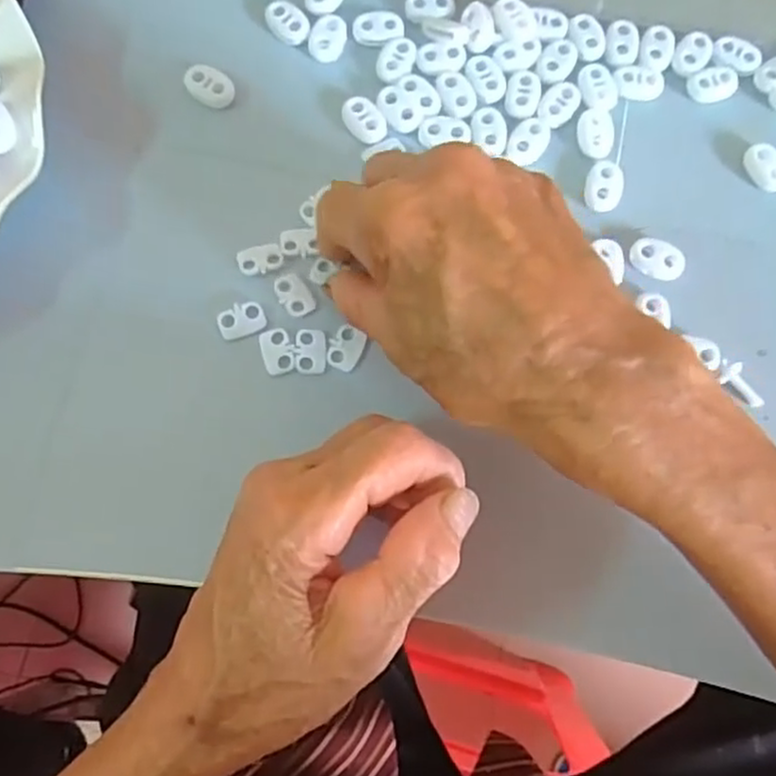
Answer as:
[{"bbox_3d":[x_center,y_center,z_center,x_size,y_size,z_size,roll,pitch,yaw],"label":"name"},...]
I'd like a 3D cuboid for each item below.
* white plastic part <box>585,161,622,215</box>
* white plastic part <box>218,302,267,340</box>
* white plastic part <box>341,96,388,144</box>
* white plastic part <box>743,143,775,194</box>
[{"bbox_3d":[0.091,-0.086,0.299,0.015,0.004,0.023,13,77,2],"label":"white plastic part"},{"bbox_3d":[-0.058,-0.027,0.279,0.018,0.004,0.012,-18,78,-5],"label":"white plastic part"},{"bbox_3d":[-0.010,-0.114,0.301,0.014,0.005,0.022,-34,80,-8],"label":"white plastic part"},{"bbox_3d":[0.162,-0.095,0.302,0.016,0.006,0.022,-17,78,-5],"label":"white plastic part"}]

